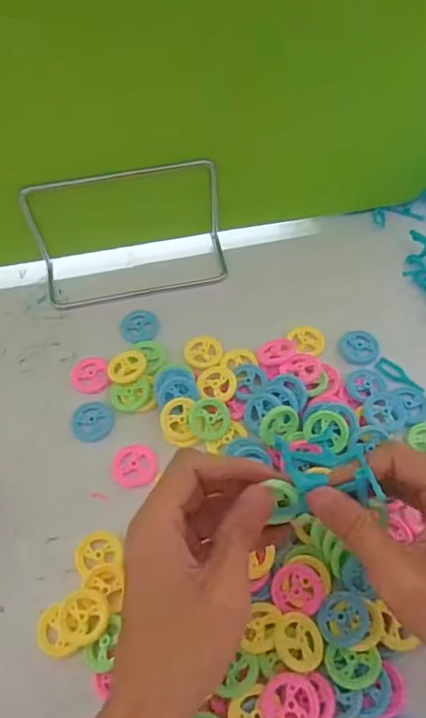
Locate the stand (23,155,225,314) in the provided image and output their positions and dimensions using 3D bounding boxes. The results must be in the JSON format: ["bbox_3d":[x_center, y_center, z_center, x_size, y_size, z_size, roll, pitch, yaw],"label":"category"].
[{"bbox_3d":[-0.066,-0.099,0.440,0.150,0.083,0.055,-12,58,-5],"label":"stand"}]

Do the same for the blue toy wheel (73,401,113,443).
[{"bbox_3d":[-0.086,0.045,0.395,0.029,0.006,0.027,-1,58,2],"label":"blue toy wheel"}]

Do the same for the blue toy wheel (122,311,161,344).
[{"bbox_3d":[-0.058,-0.025,0.442,0.029,0.012,0.028,-1,58,2],"label":"blue toy wheel"}]

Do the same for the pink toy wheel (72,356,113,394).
[{"bbox_3d":[-0.092,0.012,0.414,0.028,0.004,0.034,-16,59,-8],"label":"pink toy wheel"}]

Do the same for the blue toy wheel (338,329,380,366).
[{"bbox_3d":[0.111,-0.009,0.423,0.029,0.004,0.028,-7,72,6],"label":"blue toy wheel"}]

